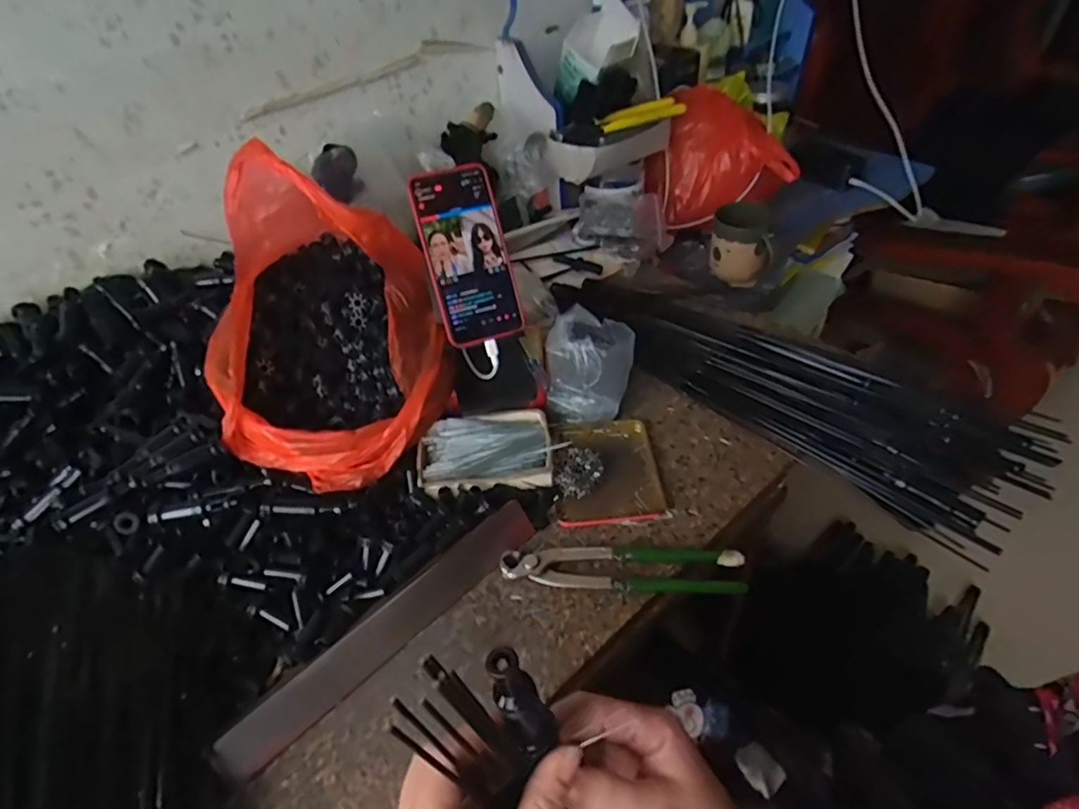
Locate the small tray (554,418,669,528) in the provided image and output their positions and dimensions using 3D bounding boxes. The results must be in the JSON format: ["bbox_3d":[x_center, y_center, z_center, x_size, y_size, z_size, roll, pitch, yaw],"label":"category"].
[{"bbox_3d":[0.064,0.064,0.554,0.100,0.023,0.121,-1,45,-5],"label":"small tray"}]

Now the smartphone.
[{"bbox_3d":[-0.069,-0.142,0.539,0.078,0.160,0.006,-17,10,-11],"label":"smartphone"}]

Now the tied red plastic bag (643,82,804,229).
[{"bbox_3d":[0.268,-0.373,0.867,0.192,0.159,0.157,-15,46,-9],"label":"tied red plastic bag"}]

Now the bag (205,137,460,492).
[{"bbox_3d":[-0.207,-0.083,0.527,0.213,0.207,0.257,-14,45,-8],"label":"bag"}]

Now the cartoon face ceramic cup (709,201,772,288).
[{"bbox_3d":[0.293,-0.235,0.823,0.087,0.095,0.084,2,45,-2],"label":"cartoon face ceramic cup"}]

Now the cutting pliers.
[{"bbox_3d":[0.068,0.133,0.469,0.197,0.020,0.045,-3,45,3],"label":"cutting pliers"}]

